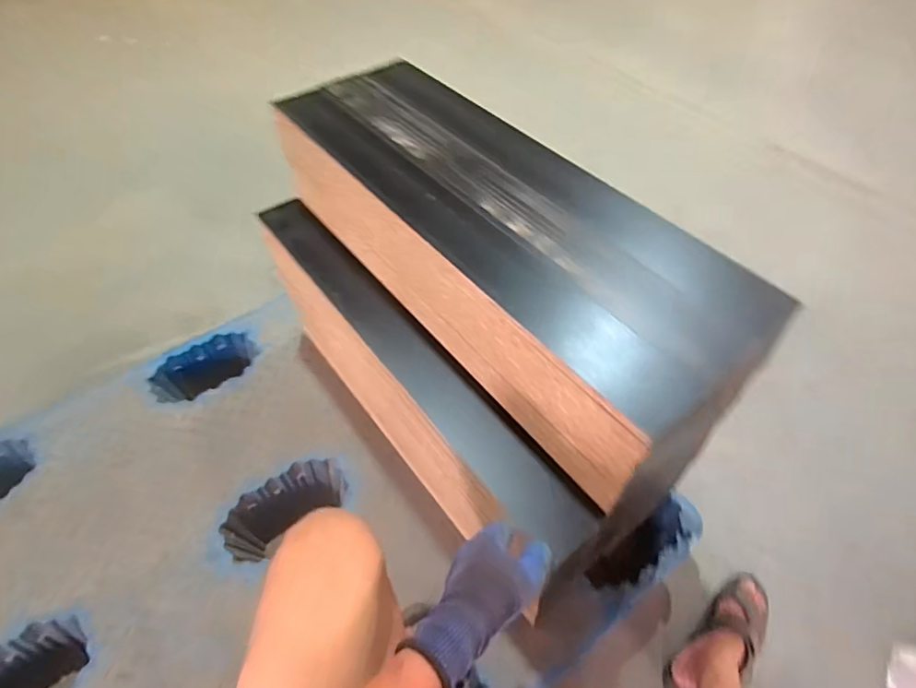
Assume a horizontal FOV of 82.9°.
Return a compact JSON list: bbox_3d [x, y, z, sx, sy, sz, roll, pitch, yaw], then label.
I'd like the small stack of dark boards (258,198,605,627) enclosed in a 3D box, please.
[{"bbox_3d":[-0.100,0.076,0.892,0.104,0.317,0.737,-35,65,-22],"label":"small stack of dark boards"}]

